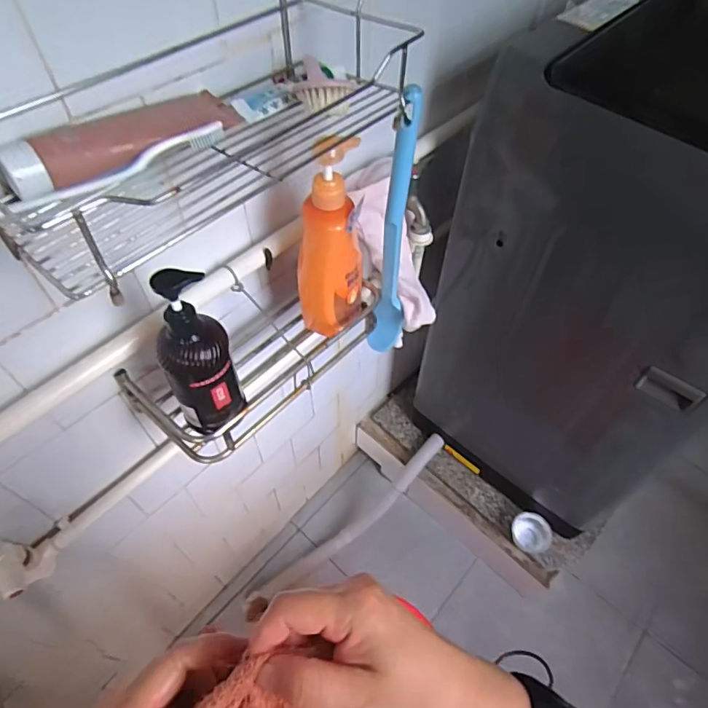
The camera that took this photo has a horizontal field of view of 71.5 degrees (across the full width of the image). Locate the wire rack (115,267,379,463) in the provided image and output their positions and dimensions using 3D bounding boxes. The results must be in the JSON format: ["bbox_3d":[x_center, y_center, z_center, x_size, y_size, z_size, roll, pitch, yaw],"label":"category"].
[{"bbox_3d":[-0.113,-0.003,0.639,0.149,0.068,0.320,36,60,23],"label":"wire rack"}]

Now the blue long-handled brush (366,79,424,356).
[{"bbox_3d":[0.048,-0.122,0.592,0.040,0.379,0.029,10,53,6],"label":"blue long-handled brush"}]

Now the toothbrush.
[{"bbox_3d":[-0.180,-0.147,0.385,0.168,0.017,0.016,-28,58,-21],"label":"toothbrush"}]

